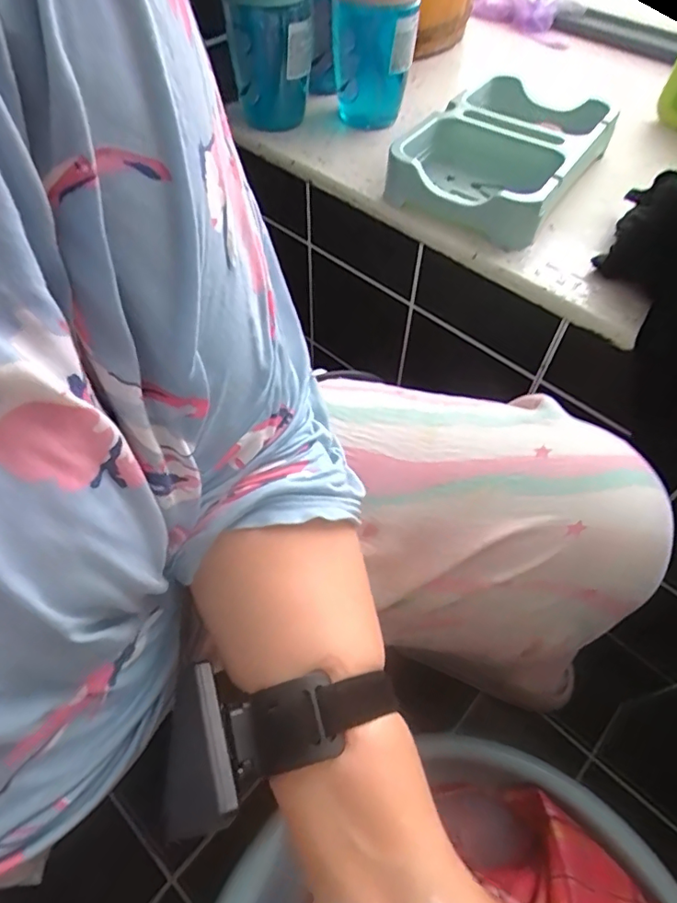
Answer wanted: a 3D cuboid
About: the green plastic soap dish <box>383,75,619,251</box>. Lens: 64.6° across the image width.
[{"bbox_3d":[0.165,-0.296,0.530,0.153,0.049,0.257,30,60,18],"label":"green plastic soap dish"}]

